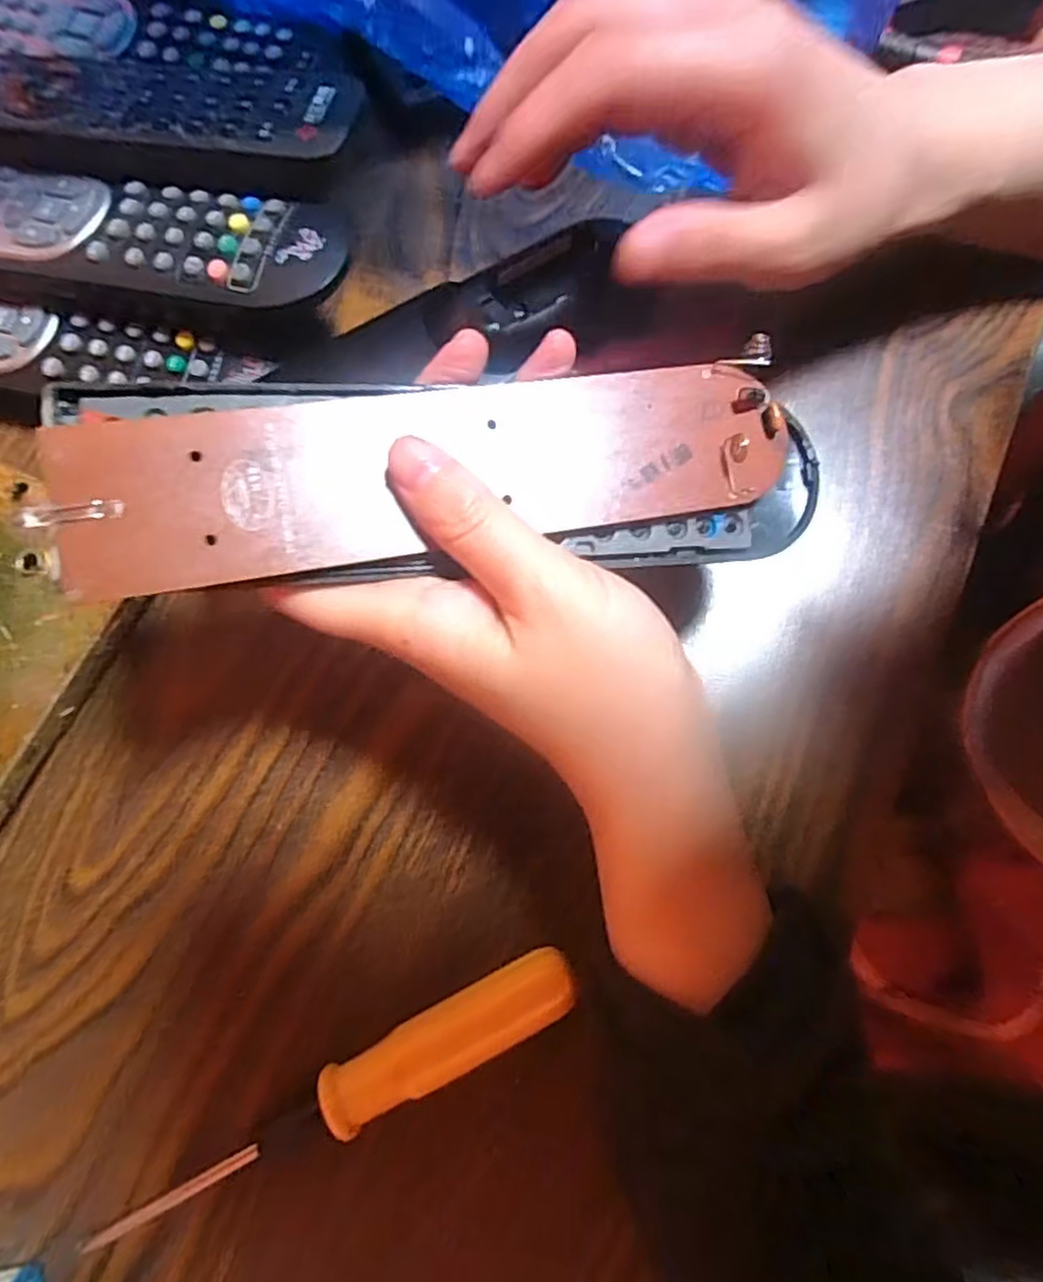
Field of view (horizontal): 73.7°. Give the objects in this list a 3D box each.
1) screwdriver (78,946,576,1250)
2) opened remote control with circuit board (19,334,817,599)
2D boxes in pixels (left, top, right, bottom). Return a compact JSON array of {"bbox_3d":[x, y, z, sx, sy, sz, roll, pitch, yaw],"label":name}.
[{"bbox_3d":[-0.052,0.136,0.208,0.148,0.024,0.019,-28,80,-5],"label":"screwdriver"},{"bbox_3d":[-0.012,-0.043,0.177,0.192,0.014,0.050,-6,75,-14],"label":"opened remote control with circuit board"}]

